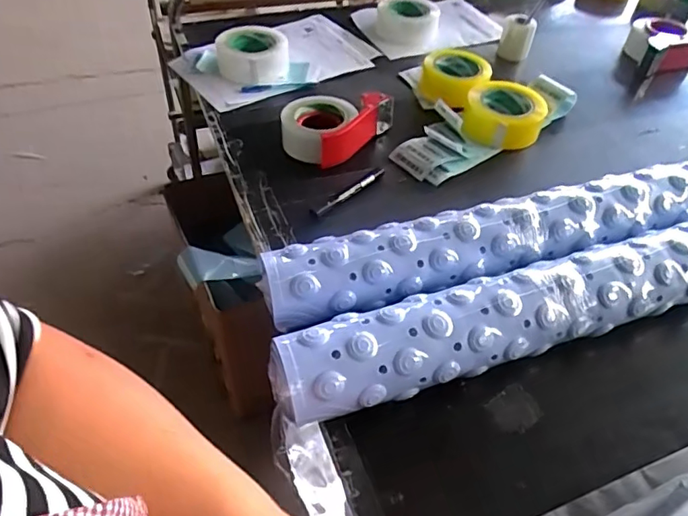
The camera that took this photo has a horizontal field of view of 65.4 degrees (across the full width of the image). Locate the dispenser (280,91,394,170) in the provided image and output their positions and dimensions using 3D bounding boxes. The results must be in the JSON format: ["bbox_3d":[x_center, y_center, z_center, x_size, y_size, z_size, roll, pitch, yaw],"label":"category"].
[{"bbox_3d":[-0.019,-0.212,0.822,0.117,0.057,0.163,32,53,22],"label":"dispenser"}]

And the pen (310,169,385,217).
[{"bbox_3d":[0.007,-0.091,0.743,0.134,0.009,0.011,-34,59,-30],"label":"pen"}]

